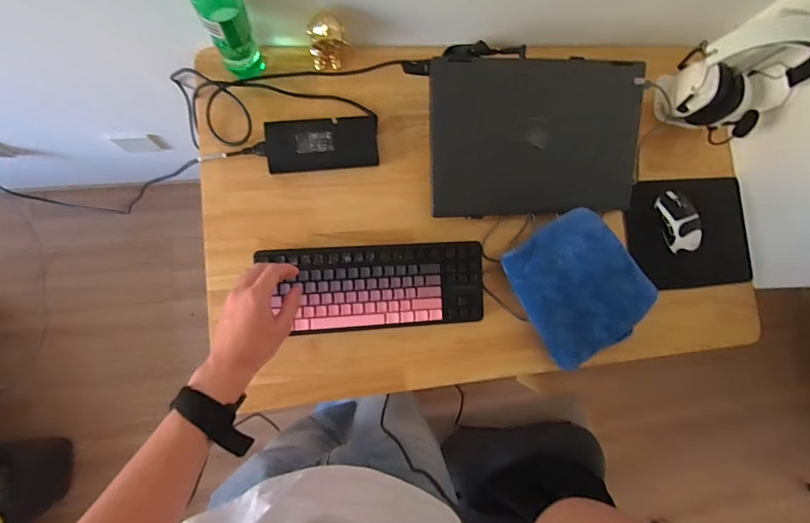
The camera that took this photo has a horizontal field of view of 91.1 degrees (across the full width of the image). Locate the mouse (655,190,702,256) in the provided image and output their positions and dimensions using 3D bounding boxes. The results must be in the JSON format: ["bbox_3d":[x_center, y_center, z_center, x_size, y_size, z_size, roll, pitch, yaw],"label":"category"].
[{"bbox_3d":[0.509,-0.075,0.736,0.054,0.034,0.115,-11,86,-9],"label":"mouse"}]

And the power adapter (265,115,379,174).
[{"bbox_3d":[-0.136,-0.197,0.667,0.180,0.025,0.080,-7,86,-9],"label":"power adapter"}]

